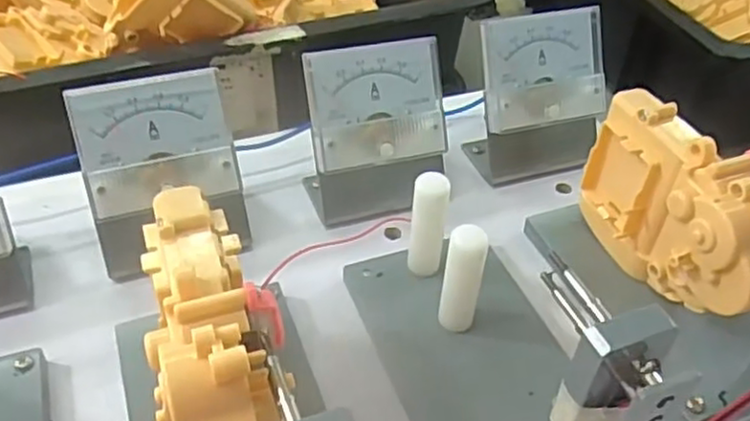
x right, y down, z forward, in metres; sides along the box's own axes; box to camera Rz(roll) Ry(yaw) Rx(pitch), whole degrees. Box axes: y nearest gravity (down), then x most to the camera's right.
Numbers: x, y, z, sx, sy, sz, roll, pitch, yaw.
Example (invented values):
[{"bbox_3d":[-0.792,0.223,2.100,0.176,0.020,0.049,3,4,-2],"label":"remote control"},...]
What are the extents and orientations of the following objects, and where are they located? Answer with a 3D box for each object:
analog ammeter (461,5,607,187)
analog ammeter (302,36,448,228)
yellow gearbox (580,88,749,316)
[{"bbox_3d":[0.088,-0.059,0.362,0.068,0.076,0.043,-10,45,-14],"label":"analog ammeter"},{"bbox_3d":[0.000,-0.038,0.337,0.066,0.071,0.048,-6,44,-11],"label":"analog ammeter"},{"bbox_3d":[0.124,0.003,0.283,0.031,0.070,0.094,-6,44,-11],"label":"yellow gearbox"}]

